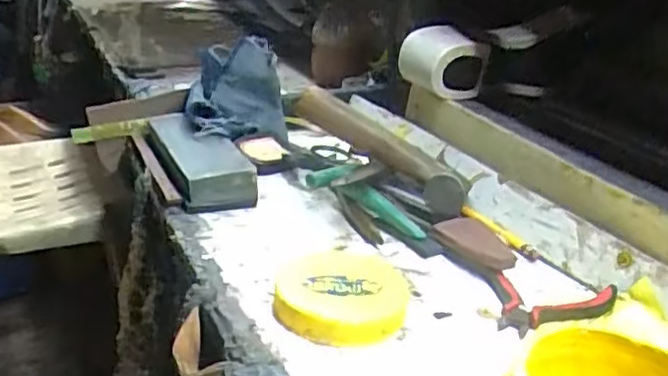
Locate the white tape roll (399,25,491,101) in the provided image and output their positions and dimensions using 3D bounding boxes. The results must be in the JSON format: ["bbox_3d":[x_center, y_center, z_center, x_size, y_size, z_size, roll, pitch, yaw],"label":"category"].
[{"bbox_3d":[0.118,-0.135,0.716,0.075,0.066,0.067,-10,27,-26],"label":"white tape roll"}]

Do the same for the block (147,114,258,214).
[{"bbox_3d":[-0.132,-0.031,0.647,0.069,0.035,0.184,-9,25,-22],"label":"block"}]

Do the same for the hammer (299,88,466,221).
[{"bbox_3d":[0.043,-0.035,0.590,0.175,0.041,0.043,36,37,23],"label":"hammer"}]

